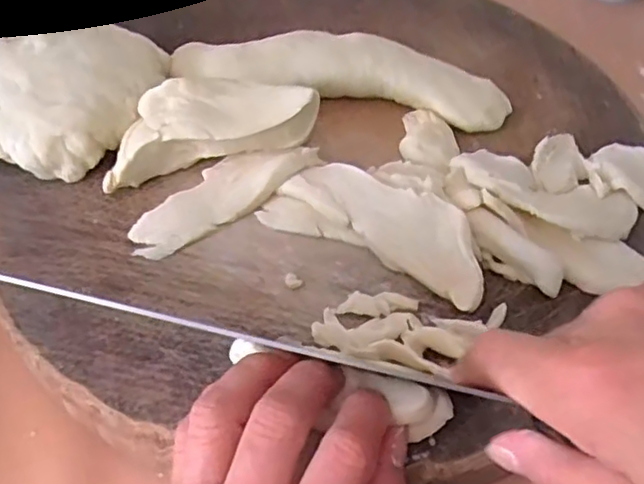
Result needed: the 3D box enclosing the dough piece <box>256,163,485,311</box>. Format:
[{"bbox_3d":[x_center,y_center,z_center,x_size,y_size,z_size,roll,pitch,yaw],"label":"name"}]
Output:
[{"bbox_3d":[0.027,-0.009,0.295,0.107,0.008,0.042,23,80,20],"label":"dough piece"}]

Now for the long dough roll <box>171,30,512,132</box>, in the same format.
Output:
[{"bbox_3d":[0.012,-0.096,0.364,0.184,0.024,0.050,7,52,2],"label":"long dough roll"}]

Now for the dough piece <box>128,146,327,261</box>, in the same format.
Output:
[{"bbox_3d":[-0.048,-0.026,0.309,0.098,0.010,0.032,-30,59,-24],"label":"dough piece"}]

